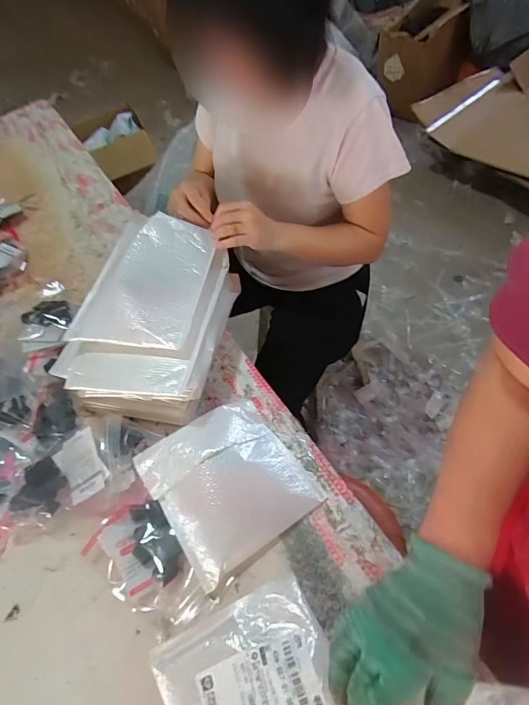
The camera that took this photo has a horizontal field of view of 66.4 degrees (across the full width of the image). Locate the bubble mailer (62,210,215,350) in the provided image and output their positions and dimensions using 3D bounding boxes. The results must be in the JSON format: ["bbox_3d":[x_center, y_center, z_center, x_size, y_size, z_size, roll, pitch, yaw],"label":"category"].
[{"bbox_3d":[-0.191,-0.126,0.662,0.194,0.051,0.264,7,54,11],"label":"bubble mailer"}]

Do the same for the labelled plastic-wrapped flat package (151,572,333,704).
[{"bbox_3d":[-0.010,0.369,0.425,0.180,0.038,0.187,-23,54,-11],"label":"labelled plastic-wrapped flat package"}]

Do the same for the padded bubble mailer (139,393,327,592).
[{"bbox_3d":[-0.053,0.176,0.571,0.188,0.055,0.200,-32,56,-17],"label":"padded bubble mailer"}]

